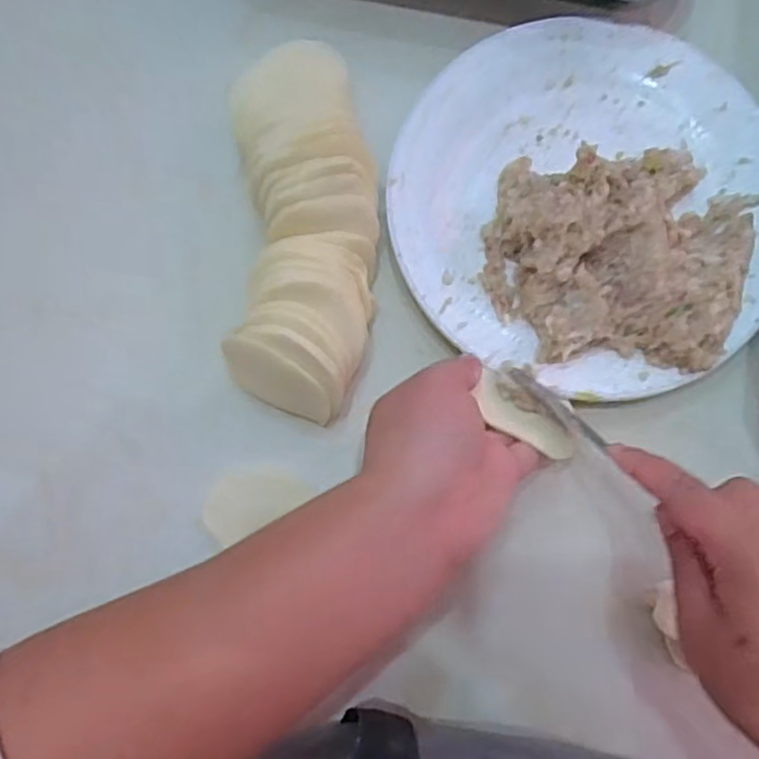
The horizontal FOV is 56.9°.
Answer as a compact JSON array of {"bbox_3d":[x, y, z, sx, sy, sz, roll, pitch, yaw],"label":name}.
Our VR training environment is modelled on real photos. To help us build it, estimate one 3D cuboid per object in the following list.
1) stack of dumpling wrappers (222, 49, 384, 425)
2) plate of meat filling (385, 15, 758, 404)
[{"bbox_3d":[-0.042,-0.084,0.390,0.081,0.048,0.209,0,80,0],"label":"stack of dumpling wrappers"},{"bbox_3d":[0.120,-0.103,0.396,0.220,0.037,0.217,0,80,0],"label":"plate of meat filling"}]

